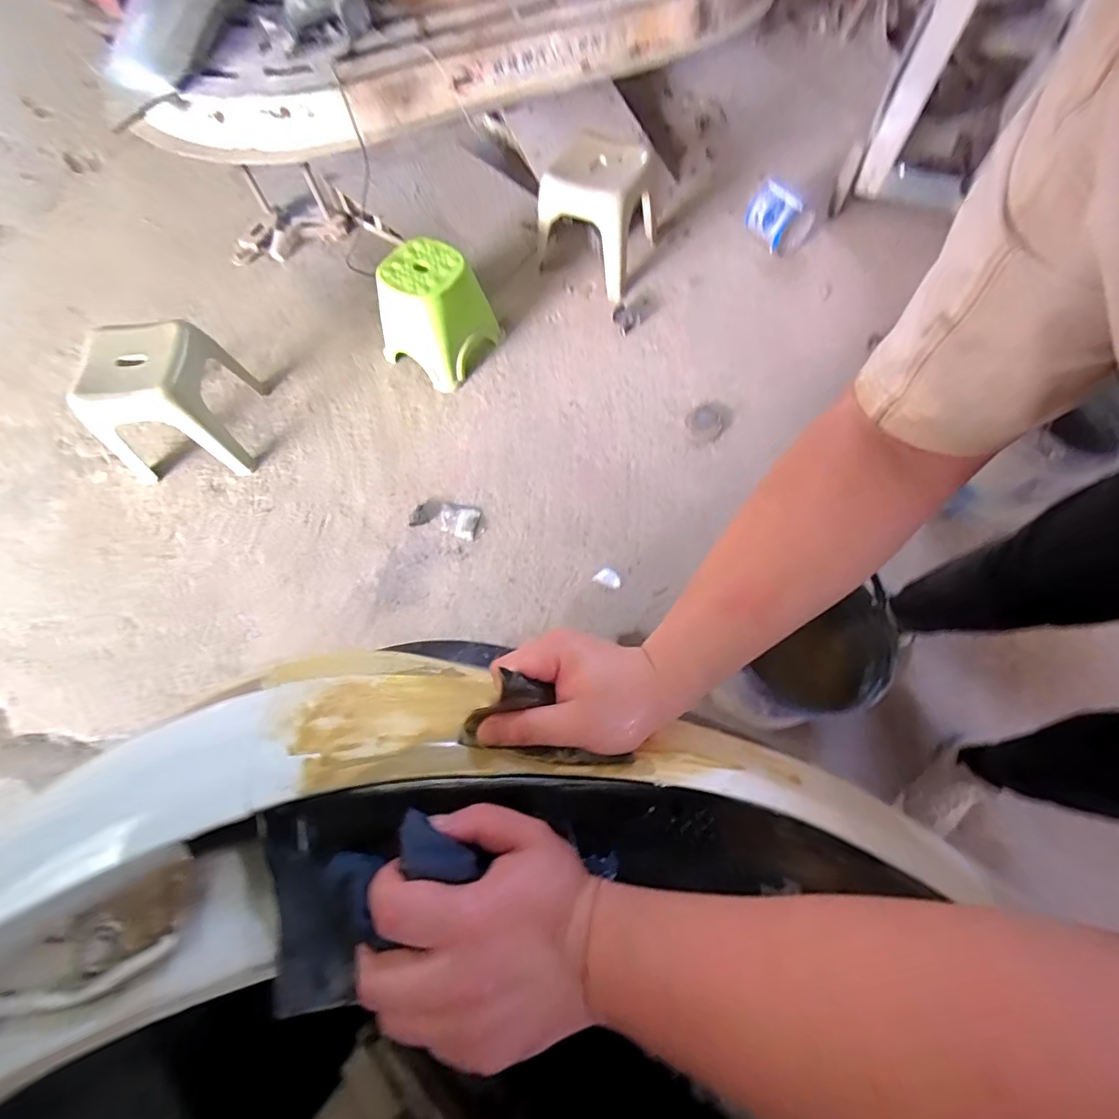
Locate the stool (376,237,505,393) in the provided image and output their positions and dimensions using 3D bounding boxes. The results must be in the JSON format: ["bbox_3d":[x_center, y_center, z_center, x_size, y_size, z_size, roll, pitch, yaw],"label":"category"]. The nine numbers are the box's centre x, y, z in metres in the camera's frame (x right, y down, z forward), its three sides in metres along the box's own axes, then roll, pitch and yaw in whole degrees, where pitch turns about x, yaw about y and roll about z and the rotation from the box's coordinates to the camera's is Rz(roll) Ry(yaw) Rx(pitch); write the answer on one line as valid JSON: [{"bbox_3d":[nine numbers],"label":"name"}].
[{"bbox_3d":[-0.364,-0.732,1.514,0.253,0.299,0.282,31,70,15],"label":"stool"}]

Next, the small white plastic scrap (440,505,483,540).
[{"bbox_3d":[-0.268,-0.102,1.389,0.119,0.012,0.092,7,65,6],"label":"small white plastic scrap"}]

